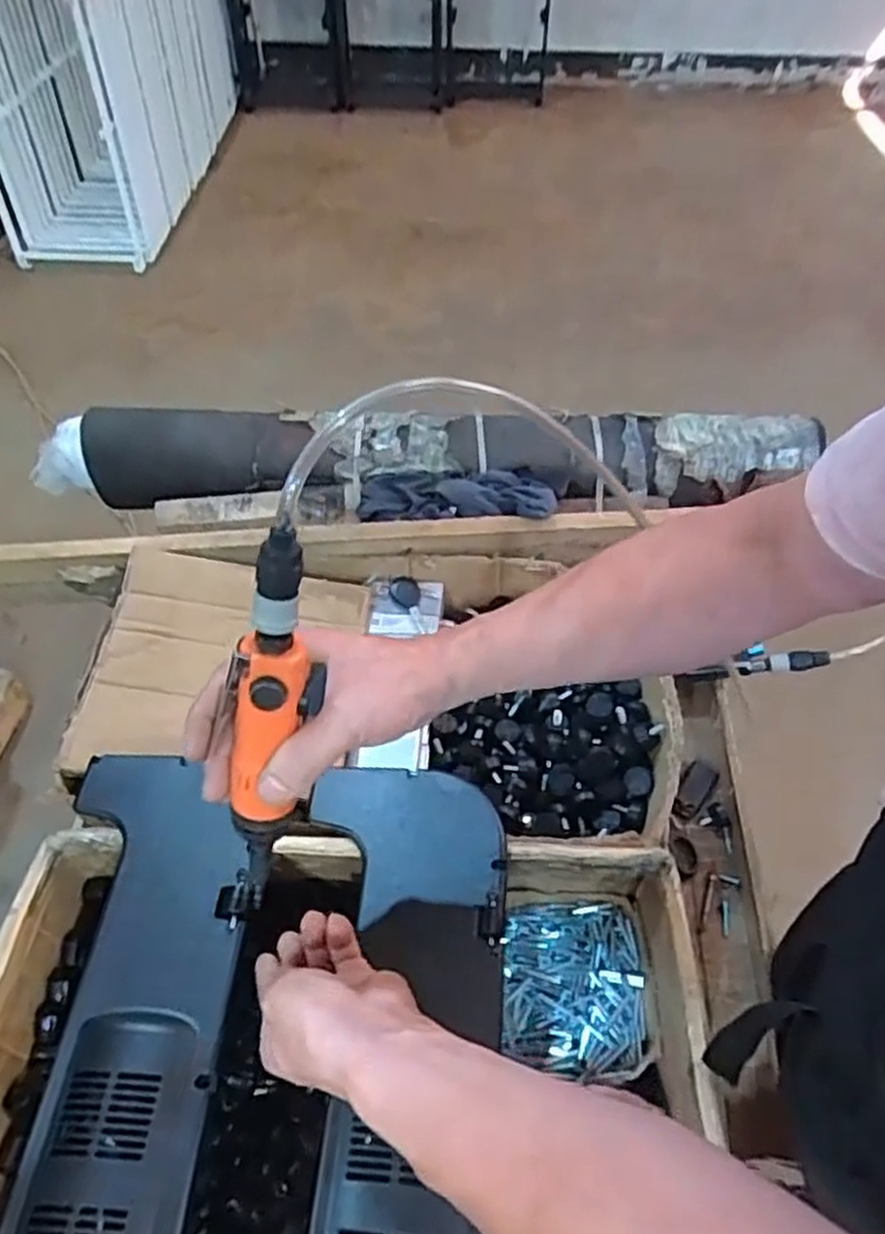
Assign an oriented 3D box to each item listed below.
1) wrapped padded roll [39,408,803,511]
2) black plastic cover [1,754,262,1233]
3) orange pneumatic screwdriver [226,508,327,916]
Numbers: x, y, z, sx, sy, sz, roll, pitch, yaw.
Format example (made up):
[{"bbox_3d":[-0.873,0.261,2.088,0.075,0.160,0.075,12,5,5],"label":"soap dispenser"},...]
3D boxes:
[{"bbox_3d":[-0.031,-0.197,0.952,0.959,0.099,0.116,0,52,0],"label":"wrapped padded roll"},{"bbox_3d":[-0.231,0.306,0.510,0.158,0.021,0.470,2,50,1],"label":"black plastic cover"},{"bbox_3d":[-0.100,0.067,0.447,0.042,0.259,0.040,18,27,13],"label":"orange pneumatic screwdriver"}]

